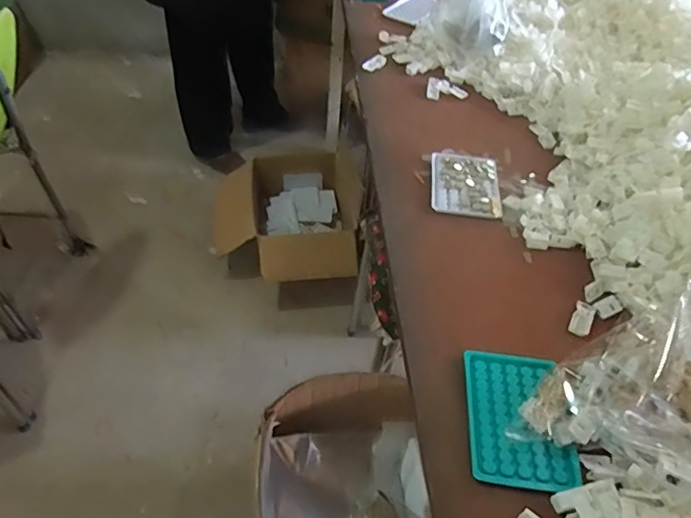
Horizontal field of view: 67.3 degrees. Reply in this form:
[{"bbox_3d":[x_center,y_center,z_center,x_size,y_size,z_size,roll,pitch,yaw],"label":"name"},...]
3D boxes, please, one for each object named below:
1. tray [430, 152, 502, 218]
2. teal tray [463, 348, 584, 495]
[{"bbox_3d":[0.167,-0.105,0.731,0.093,0.013,0.123,7,46,2],"label":"tray"},{"bbox_3d":[0.161,0.146,0.487,0.094,0.006,0.131,6,46,1],"label":"teal tray"}]

